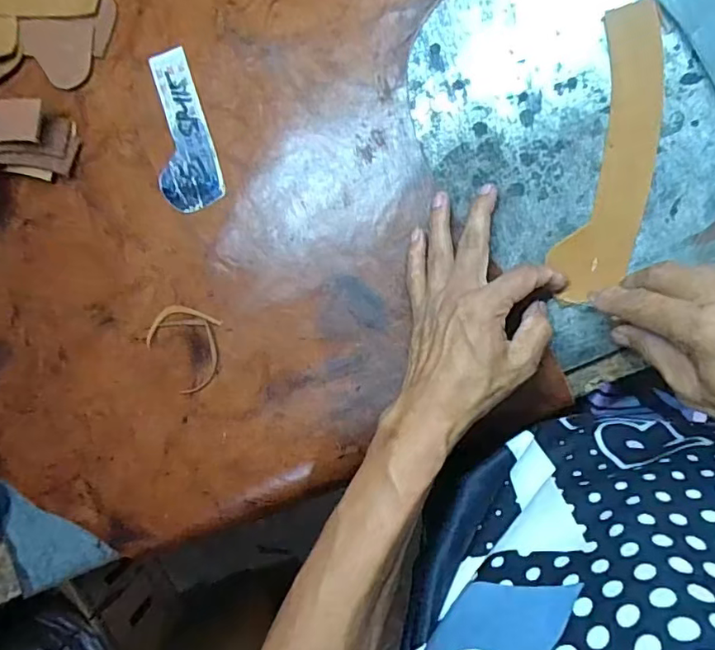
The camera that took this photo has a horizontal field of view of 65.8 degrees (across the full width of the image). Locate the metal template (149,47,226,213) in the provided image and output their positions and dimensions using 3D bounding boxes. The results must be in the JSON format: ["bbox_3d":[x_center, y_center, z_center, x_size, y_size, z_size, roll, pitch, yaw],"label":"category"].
[{"bbox_3d":[-0.144,-0.153,0.442,0.050,0.005,0.121,-14,98,13],"label":"metal template"}]

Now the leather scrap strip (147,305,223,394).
[{"bbox_3d":[-0.145,0.021,0.460,0.061,0.007,0.070,10,103,9],"label":"leather scrap strip"}]

